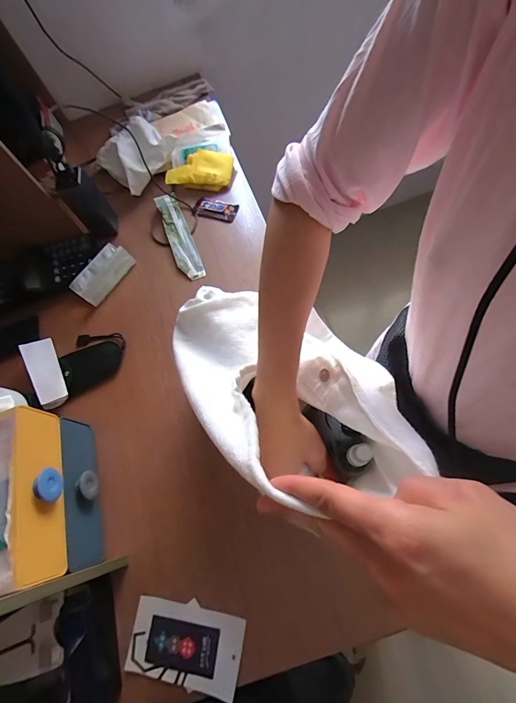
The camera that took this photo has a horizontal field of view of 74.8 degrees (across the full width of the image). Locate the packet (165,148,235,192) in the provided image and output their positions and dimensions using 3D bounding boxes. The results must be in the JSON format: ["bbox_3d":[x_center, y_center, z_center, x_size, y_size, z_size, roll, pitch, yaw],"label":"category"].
[{"bbox_3d":[-0.116,-0.372,0.688,0.124,0.029,0.081,1,68,10],"label":"packet"}]

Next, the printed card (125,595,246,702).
[{"bbox_3d":[-0.089,0.360,0.415,0.136,0.007,0.078,7,67,10],"label":"printed card"}]

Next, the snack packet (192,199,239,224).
[{"bbox_3d":[-0.086,-0.281,0.668,0.091,0.008,0.042,15,71,15],"label":"snack packet"}]

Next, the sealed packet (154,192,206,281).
[{"bbox_3d":[-0.153,-0.225,0.653,0.044,0.010,0.203,-23,66,0],"label":"sealed packet"}]

